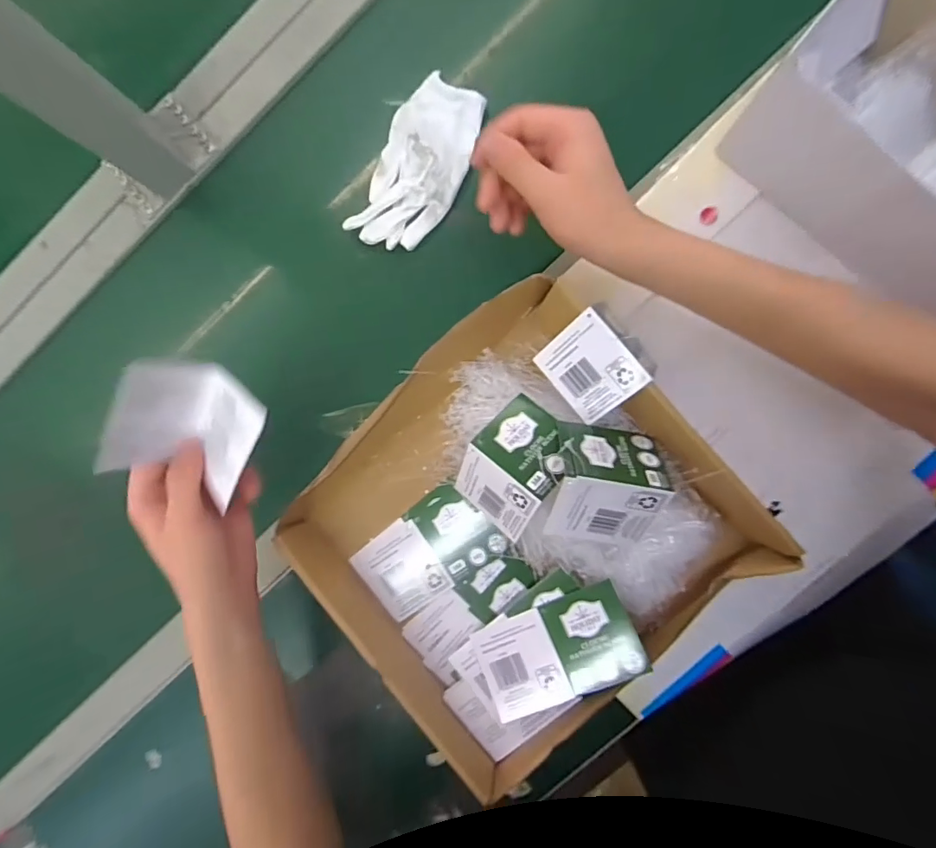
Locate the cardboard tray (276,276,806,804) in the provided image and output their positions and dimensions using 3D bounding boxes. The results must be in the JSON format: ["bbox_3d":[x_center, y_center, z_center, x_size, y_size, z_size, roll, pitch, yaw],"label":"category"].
[{"bbox_3d":[0.039,0.080,0.383,0.310,0.072,0.298,-41,85,6],"label":"cardboard tray"}]

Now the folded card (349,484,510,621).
[{"bbox_3d":[-0.035,0.112,0.422,0.121,0.010,0.074,-37,85,5],"label":"folded card"}]

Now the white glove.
[{"bbox_3d":[-0.044,-0.233,0.431,0.078,0.019,0.154,26,92,7],"label":"white glove"}]

